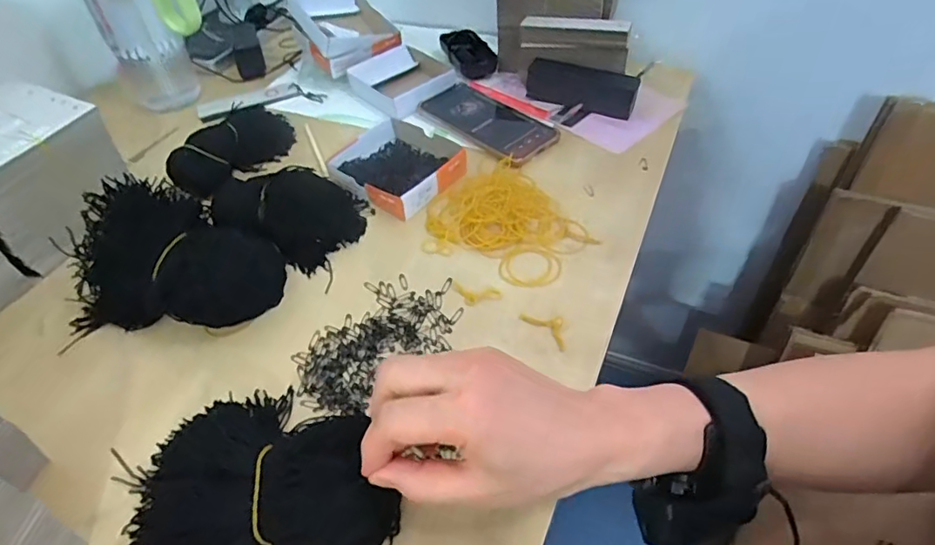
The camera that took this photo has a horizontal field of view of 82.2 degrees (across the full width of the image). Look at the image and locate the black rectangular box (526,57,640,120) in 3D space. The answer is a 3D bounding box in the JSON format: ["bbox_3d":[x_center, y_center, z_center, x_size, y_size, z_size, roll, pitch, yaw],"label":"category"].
[{"bbox_3d":[0.135,-0.222,0.637,0.129,0.038,0.039,15,48,17],"label":"black rectangular box"}]

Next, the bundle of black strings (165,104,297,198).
[{"bbox_3d":[-0.258,-0.142,0.595,0.052,0.044,0.150,25,52,24],"label":"bundle of black strings"}]

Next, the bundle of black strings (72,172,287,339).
[{"bbox_3d":[-0.250,-0.007,0.450,0.155,0.070,0.140,23,51,23],"label":"bundle of black strings"}]

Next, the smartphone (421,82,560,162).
[{"bbox_3d":[0.022,-0.178,0.620,0.081,0.008,0.170,-35,54,-27],"label":"smartphone"}]

